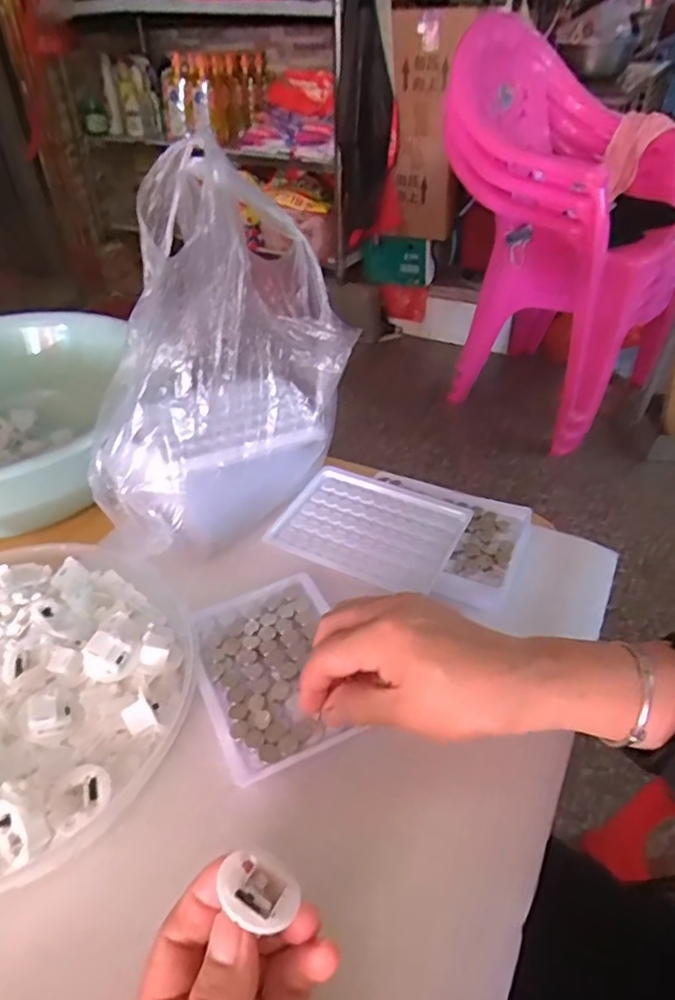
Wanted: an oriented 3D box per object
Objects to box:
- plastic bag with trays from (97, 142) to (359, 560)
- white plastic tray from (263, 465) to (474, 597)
[{"bbox_3d":[-0.092,-0.094,0.435,0.174,0.235,0.124,-20,43,-20],"label":"plastic bag with trays"},{"bbox_3d":[0.025,0.018,0.462,0.125,0.009,0.100,19,44,23],"label":"white plastic tray"}]

